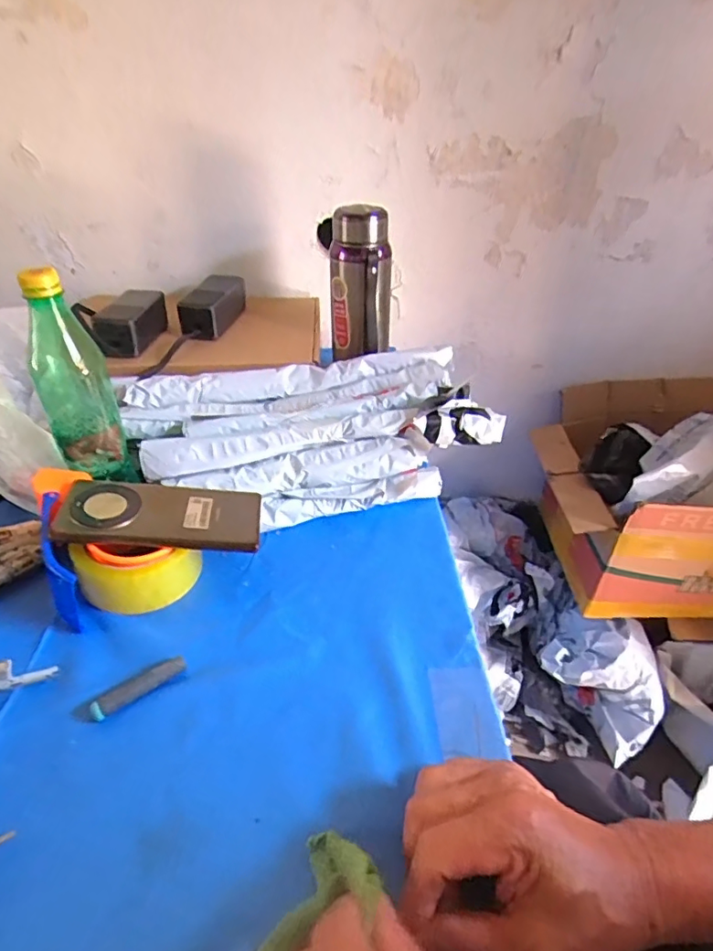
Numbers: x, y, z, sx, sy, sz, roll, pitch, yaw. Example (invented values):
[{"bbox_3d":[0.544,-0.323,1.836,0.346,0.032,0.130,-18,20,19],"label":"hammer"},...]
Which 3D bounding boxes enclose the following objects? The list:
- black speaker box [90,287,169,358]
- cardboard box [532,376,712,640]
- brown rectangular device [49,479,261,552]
[{"bbox_3d":[-0.291,-0.202,0.712,0.046,0.050,0.132,3,36,3],"label":"black speaker box"},{"bbox_3d":[0.563,0.051,0.946,0.489,0.327,0.360,1,35,2],"label":"cardboard box"},{"bbox_3d":[-0.168,0.032,0.477,0.163,0.009,0.075,6,39,-12],"label":"brown rectangular device"}]

